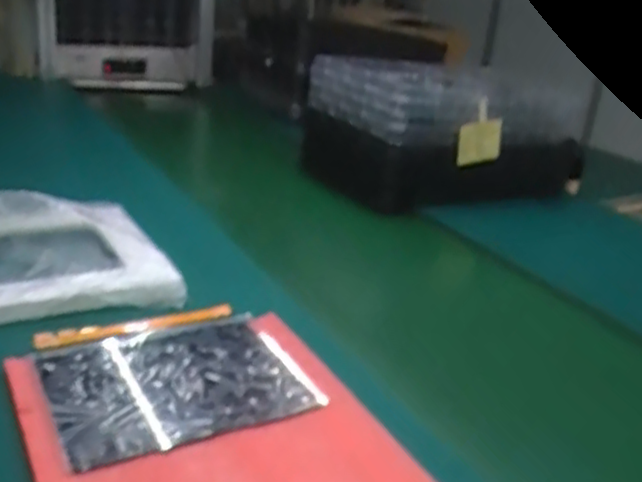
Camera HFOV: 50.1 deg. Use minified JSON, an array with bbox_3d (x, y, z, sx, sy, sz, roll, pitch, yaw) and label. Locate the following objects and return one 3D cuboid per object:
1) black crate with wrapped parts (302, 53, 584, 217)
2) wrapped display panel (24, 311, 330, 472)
[{"bbox_3d":[0.285,-0.247,1.636,0.581,0.266,0.390,-2,24,-22],"label":"black crate with wrapped parts"},{"bbox_3d":[-0.148,0.138,0.695,0.243,0.009,0.222,-8,22,-29],"label":"wrapped display panel"}]

